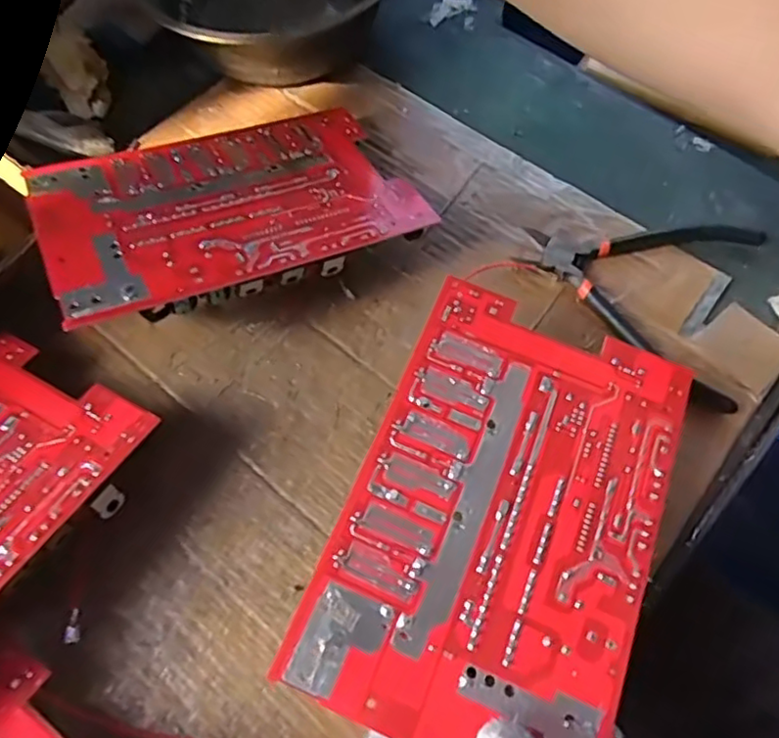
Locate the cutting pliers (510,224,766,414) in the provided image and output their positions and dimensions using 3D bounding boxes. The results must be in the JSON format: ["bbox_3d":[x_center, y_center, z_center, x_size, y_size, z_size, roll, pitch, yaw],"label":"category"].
[{"bbox_3d":[0.143,-0.051,0.370,0.134,0.011,0.126,19,65,7],"label":"cutting pliers"}]

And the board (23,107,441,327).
[{"bbox_3d":[-0.086,-0.088,0.356,0.191,0.064,0.133,-24,67,-13],"label":"board"}]

